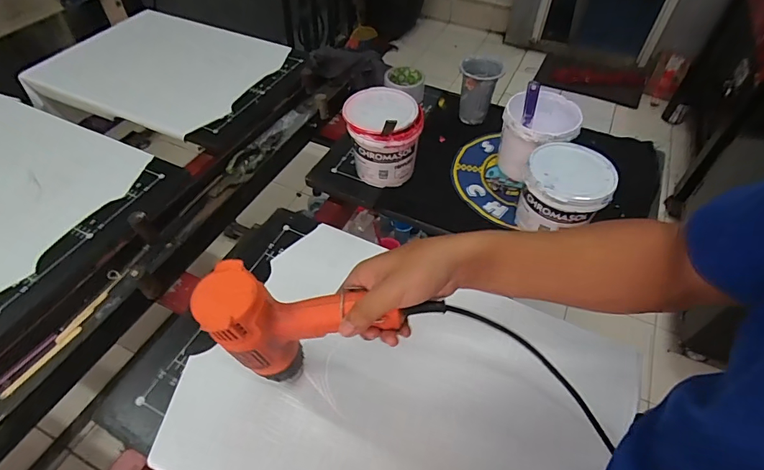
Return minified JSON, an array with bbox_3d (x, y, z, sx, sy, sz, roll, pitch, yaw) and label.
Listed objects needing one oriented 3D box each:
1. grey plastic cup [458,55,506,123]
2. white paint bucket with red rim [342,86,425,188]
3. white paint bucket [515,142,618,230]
[{"bbox_3d":[0.193,-0.288,0.869,0.082,0.118,0.080,8,51,5],"label":"grey plastic cup"},{"bbox_3d":[0.000,-0.175,0.770,0.131,0.126,0.141,-4,51,-4],"label":"white paint bucket with red rim"},{"bbox_3d":[0.283,-0.060,0.684,0.120,0.122,0.125,0,50,0],"label":"white paint bucket"}]

